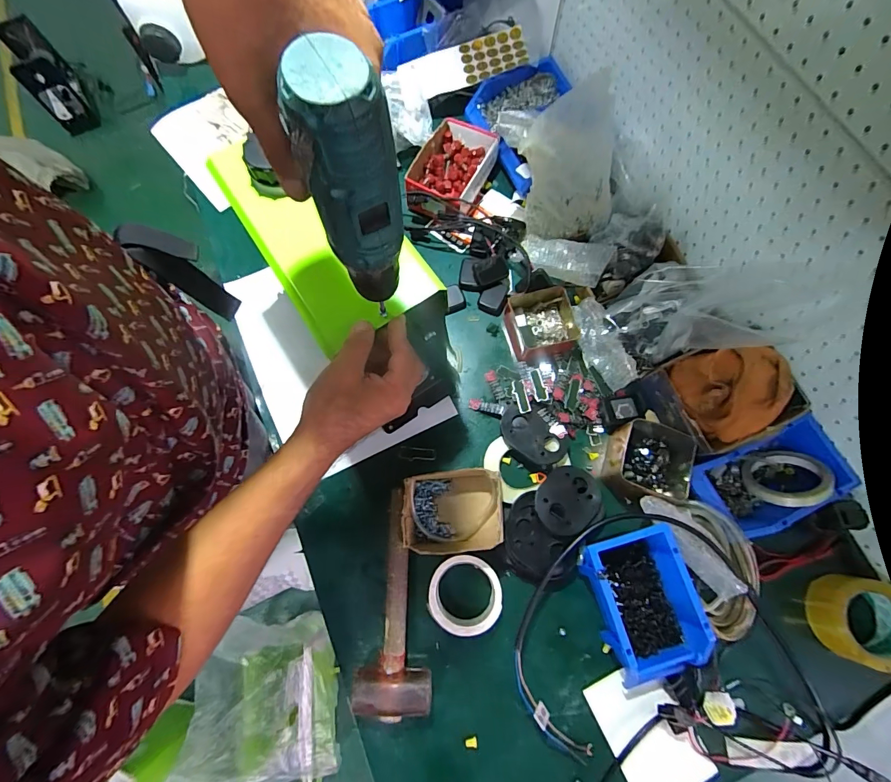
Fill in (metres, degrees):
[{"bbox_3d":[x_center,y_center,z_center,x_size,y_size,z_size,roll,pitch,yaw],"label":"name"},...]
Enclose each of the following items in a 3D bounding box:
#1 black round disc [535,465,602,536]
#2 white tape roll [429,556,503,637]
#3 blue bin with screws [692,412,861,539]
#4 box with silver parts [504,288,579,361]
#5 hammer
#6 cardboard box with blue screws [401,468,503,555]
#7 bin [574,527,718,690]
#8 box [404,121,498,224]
[{"bbox_3d":[0.178,0.156,0.575,0.098,0.010,0.092,2,59,-4],"label":"black round disc"},{"bbox_3d":[0.026,0.276,0.548,0.097,0.036,0.096,0,74,0],"label":"white tape roll"},{"bbox_3d":[0.462,0.122,0.574,0.206,0.081,0.113,-22,75,-6],"label":"blue bin with screws"},{"bbox_3d":[0.161,-0.110,0.663,0.112,0.044,0.103,-9,74,-3],"label":"box with silver parts"},{"bbox_3d":[-0.068,0.278,0.546,0.093,0.051,0.270,-1,74,0],"label":"hammer"},{"bbox_3d":[0.008,0.169,0.565,0.132,0.073,0.107,-2,74,-1],"label":"cardboard box with blue screws"},{"bbox_3d":[0.257,0.274,0.524,0.119,0.067,0.178,-14,74,-4],"label":"bin"},{"bbox_3d":[0.007,-0.401,0.745,0.124,0.068,0.198,21,75,6],"label":"box"}]

